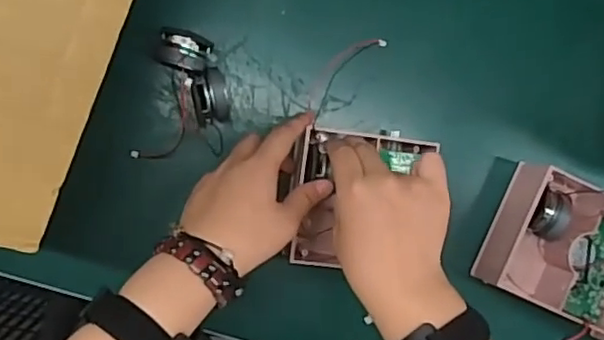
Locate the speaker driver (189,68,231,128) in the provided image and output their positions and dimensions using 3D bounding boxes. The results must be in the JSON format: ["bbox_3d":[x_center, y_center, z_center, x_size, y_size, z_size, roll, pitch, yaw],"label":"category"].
[{"bbox_3d":[-0.068,-0.054,0.471,0.030,0.038,0.039,-11,94,-6],"label":"speaker driver"}]

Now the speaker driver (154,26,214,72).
[{"bbox_3d":[-0.086,-0.086,0.467,0.036,0.039,0.026,14,91,-7],"label":"speaker driver"}]

